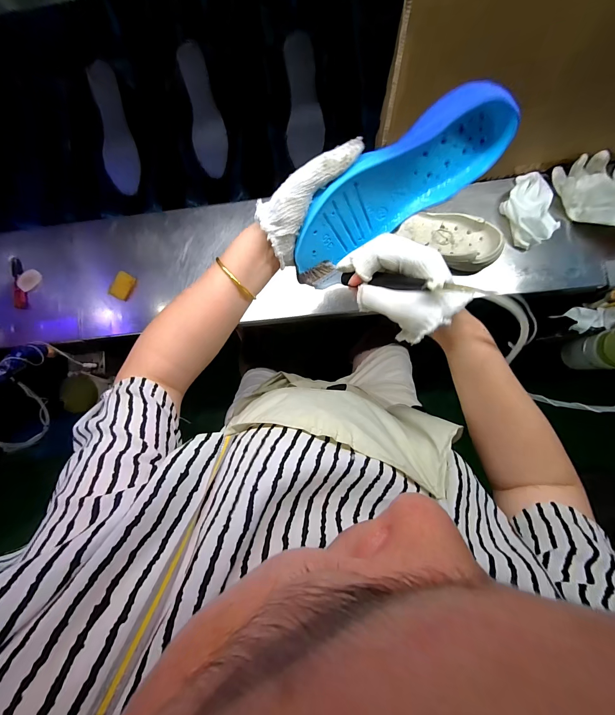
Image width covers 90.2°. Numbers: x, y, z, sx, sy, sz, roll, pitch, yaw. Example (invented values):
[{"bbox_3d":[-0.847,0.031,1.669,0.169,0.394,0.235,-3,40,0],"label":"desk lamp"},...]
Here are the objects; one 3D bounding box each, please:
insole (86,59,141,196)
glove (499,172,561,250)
[{"bbox_3d":[-0.391,-0.459,0.625,0.064,0.016,0.216,0,113,3],"label":"insole"},{"bbox_3d":[0.383,-0.256,0.526,0.078,0.038,0.122,-17,85,1],"label":"glove"}]

